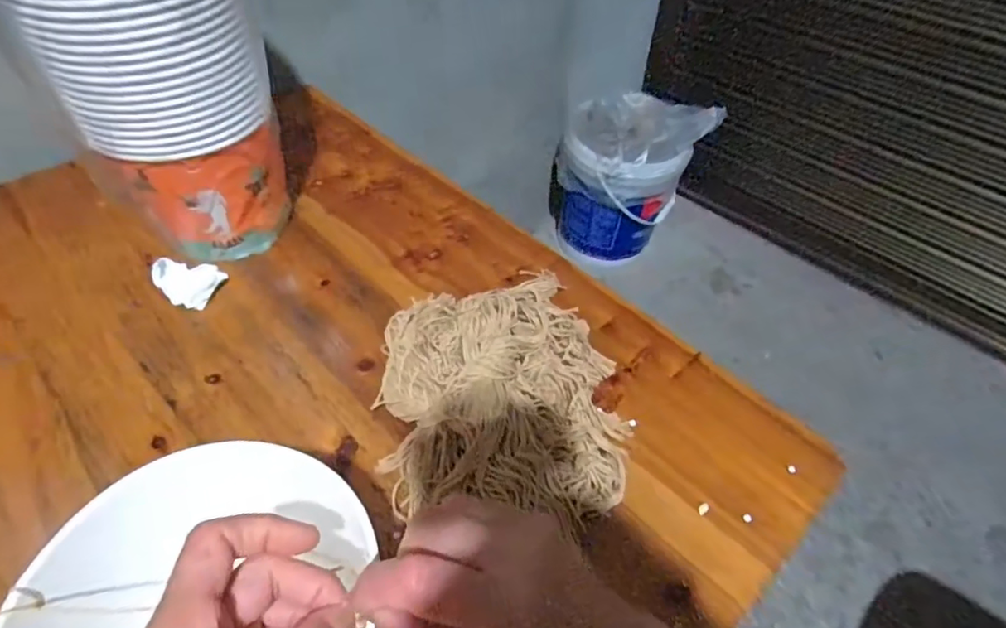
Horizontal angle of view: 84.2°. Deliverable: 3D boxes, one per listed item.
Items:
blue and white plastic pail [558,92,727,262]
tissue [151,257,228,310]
[{"bbox_3d":[0.314,-0.351,1.453,0.287,0.387,0.243,-18,51,-17],"label":"blue and white plastic pail"},{"bbox_3d":[-0.320,-0.033,0.554,0.069,0.022,0.044,14,49,11],"label":"tissue"}]

